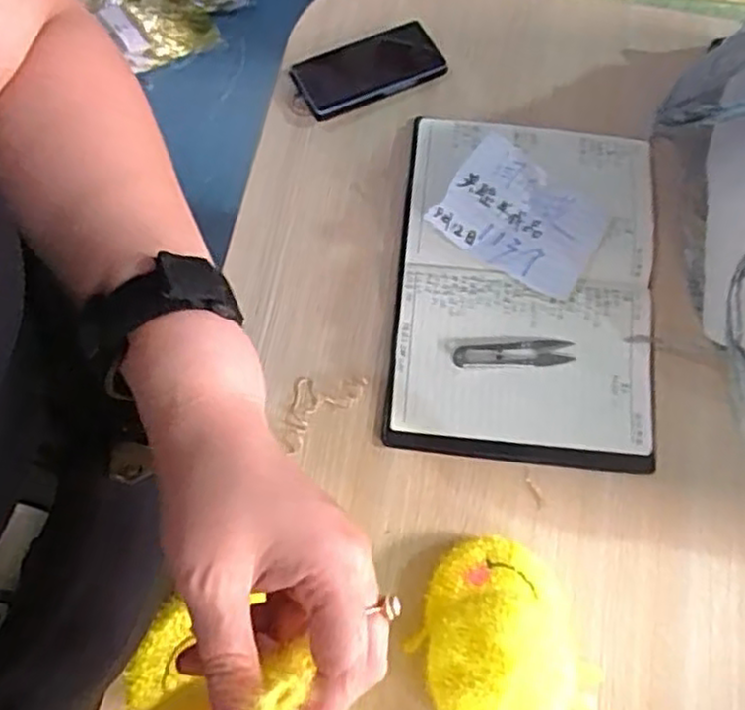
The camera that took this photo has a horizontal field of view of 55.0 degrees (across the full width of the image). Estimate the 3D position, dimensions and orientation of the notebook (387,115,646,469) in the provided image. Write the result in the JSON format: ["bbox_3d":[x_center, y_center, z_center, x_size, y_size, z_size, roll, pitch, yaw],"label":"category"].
[{"bbox_3d":[0.152,-0.077,0.703,0.247,0.034,0.353,6,71,1],"label":"notebook"}]

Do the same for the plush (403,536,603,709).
[{"bbox_3d":[0.112,0.233,0.579,0.142,0.090,0.151,0,71,-1],"label":"plush"}]

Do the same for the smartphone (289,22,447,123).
[{"bbox_3d":[-0.003,-0.308,0.780,0.154,0.014,0.074,-27,74,-10],"label":"smartphone"}]

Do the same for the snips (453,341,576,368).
[{"bbox_3d":[0.136,0.000,0.689,0.115,0.004,0.024,-4,71,-3],"label":"snips"}]

